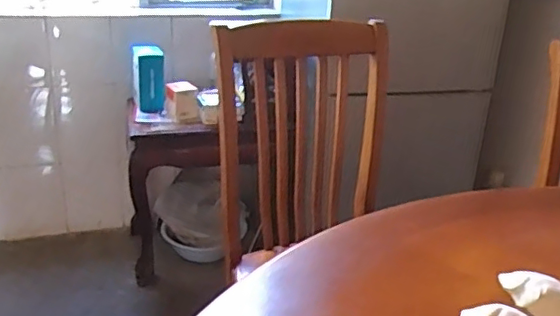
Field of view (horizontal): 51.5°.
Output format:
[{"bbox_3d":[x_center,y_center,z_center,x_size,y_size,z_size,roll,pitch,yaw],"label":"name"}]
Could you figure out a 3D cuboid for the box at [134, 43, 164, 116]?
[{"bbox_3d":[-0.422,-0.252,1.863,0.095,0.204,0.110,-2,23,-13],"label":"box"}]

